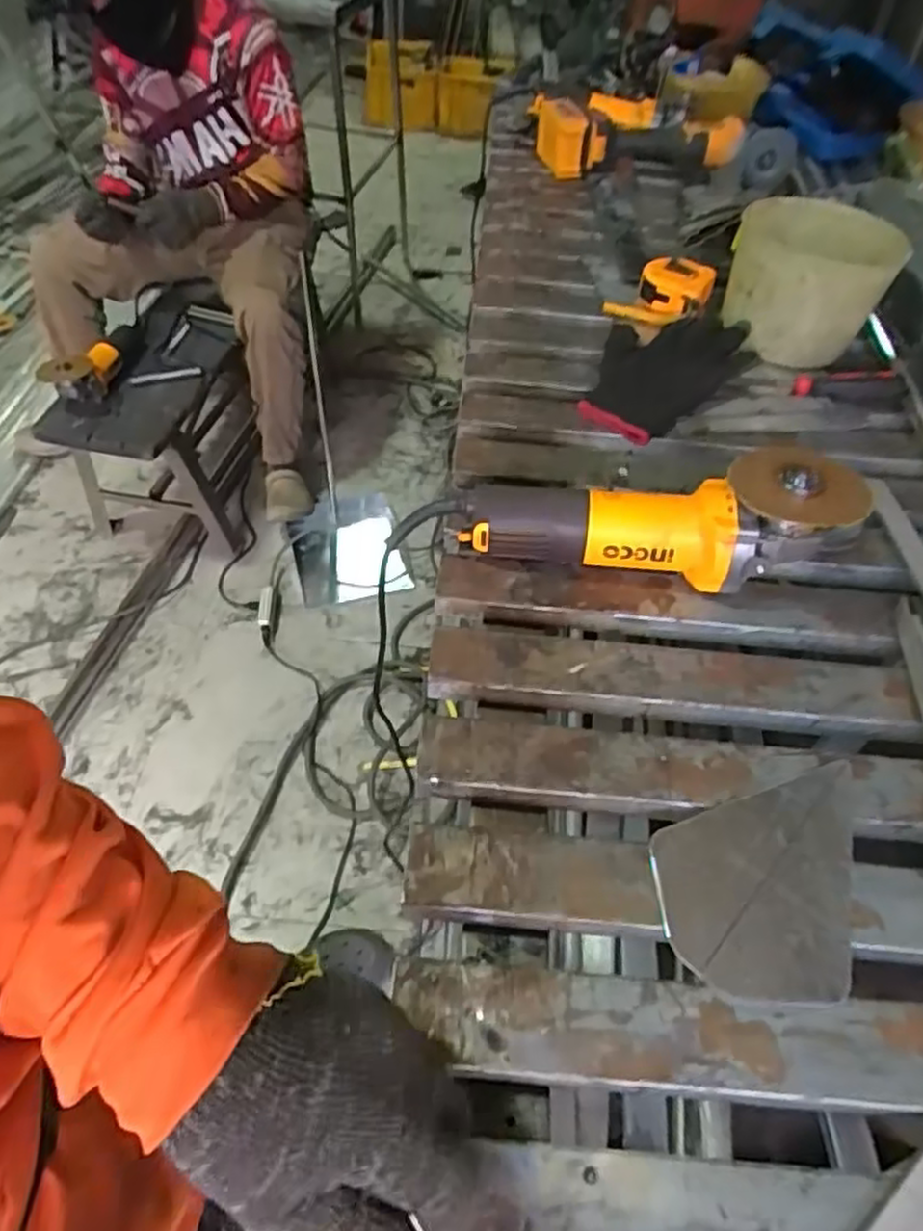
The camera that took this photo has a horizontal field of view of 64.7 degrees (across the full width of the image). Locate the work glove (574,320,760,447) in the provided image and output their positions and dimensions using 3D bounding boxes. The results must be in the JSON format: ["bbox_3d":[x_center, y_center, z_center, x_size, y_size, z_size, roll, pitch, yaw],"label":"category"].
[{"bbox_3d":[0.204,-0.249,0.744,0.140,0.033,0.225,25,52,16],"label":"work glove"}]

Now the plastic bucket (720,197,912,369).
[{"bbox_3d":[0.365,-0.357,0.789,0.152,0.108,0.170,12,50,5],"label":"plastic bucket"}]

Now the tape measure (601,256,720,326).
[{"bbox_3d":[0.231,-0.377,0.847,0.105,0.040,0.100,22,51,14],"label":"tape measure"}]

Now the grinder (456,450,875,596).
[{"bbox_3d":[0.141,-0.076,0.555,0.277,0.097,0.077,7,50,4],"label":"grinder"}]

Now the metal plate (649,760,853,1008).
[{"bbox_3d":[0.188,0.157,0.422,0.153,0.006,0.112,-12,53,-16],"label":"metal plate"}]

